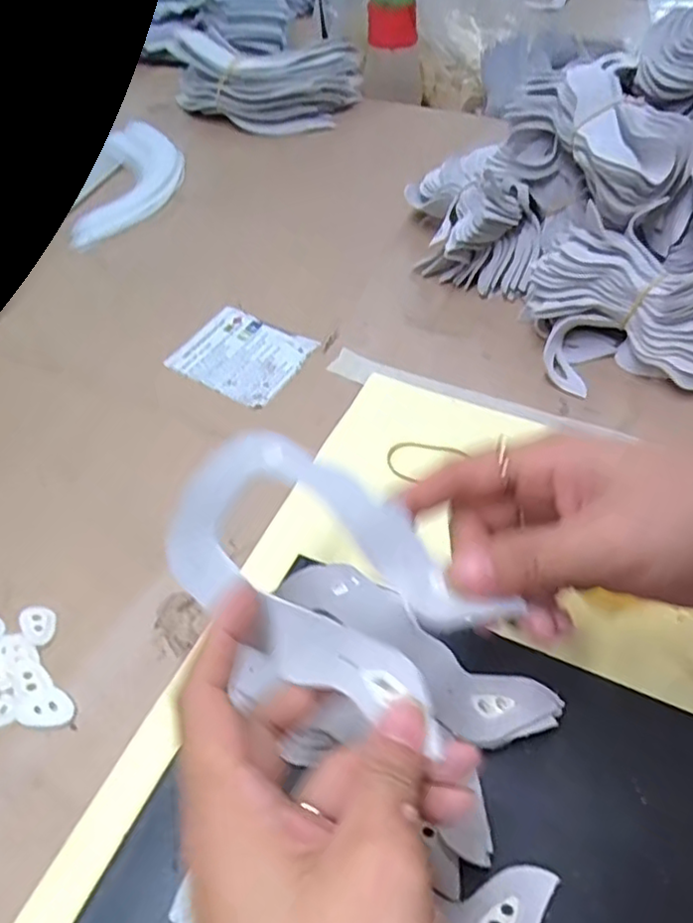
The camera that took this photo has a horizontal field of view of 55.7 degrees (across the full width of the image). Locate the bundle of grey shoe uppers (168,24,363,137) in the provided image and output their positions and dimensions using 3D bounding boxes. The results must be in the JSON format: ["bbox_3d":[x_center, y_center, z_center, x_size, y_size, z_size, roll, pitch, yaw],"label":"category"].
[{"bbox_3d":[-0.081,-0.397,0.685,0.199,0.065,0.101,-7,52,-1],"label":"bundle of grey shoe uppers"}]

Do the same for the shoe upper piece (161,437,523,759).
[{"bbox_3d":[-0.007,0.045,0.244,0.125,0.022,0.066,36,62,20],"label":"shoe upper piece"}]

